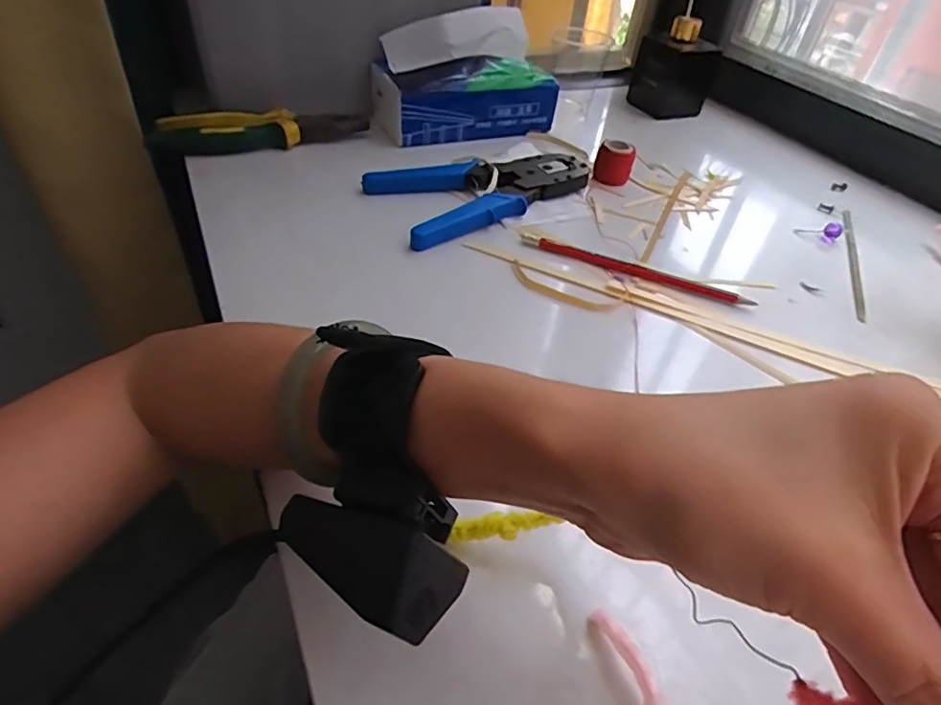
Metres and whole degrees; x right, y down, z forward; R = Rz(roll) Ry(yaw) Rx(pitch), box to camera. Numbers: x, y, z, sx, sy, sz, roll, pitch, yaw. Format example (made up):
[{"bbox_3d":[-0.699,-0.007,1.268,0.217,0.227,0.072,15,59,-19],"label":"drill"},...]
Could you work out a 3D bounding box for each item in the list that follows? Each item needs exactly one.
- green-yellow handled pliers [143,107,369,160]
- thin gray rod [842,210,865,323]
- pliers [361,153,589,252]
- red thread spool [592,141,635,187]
[{"bbox_3d":[-0.192,-0.211,0.516,0.190,0.020,0.046,-11,45,-18],"label":"green-yellow handled pliers"},{"bbox_3d":[0.317,-0.079,0.459,0.008,0.006,0.185,21,44,15],"label":"thin gray rod"},{"bbox_3d":[0.018,-0.143,0.481,0.193,0.025,0.101,-18,48,-24],"label":"pliers"},{"bbox_3d":[0.136,-0.179,0.525,0.034,0.034,0.028,16,43,11],"label":"red thread spool"}]

